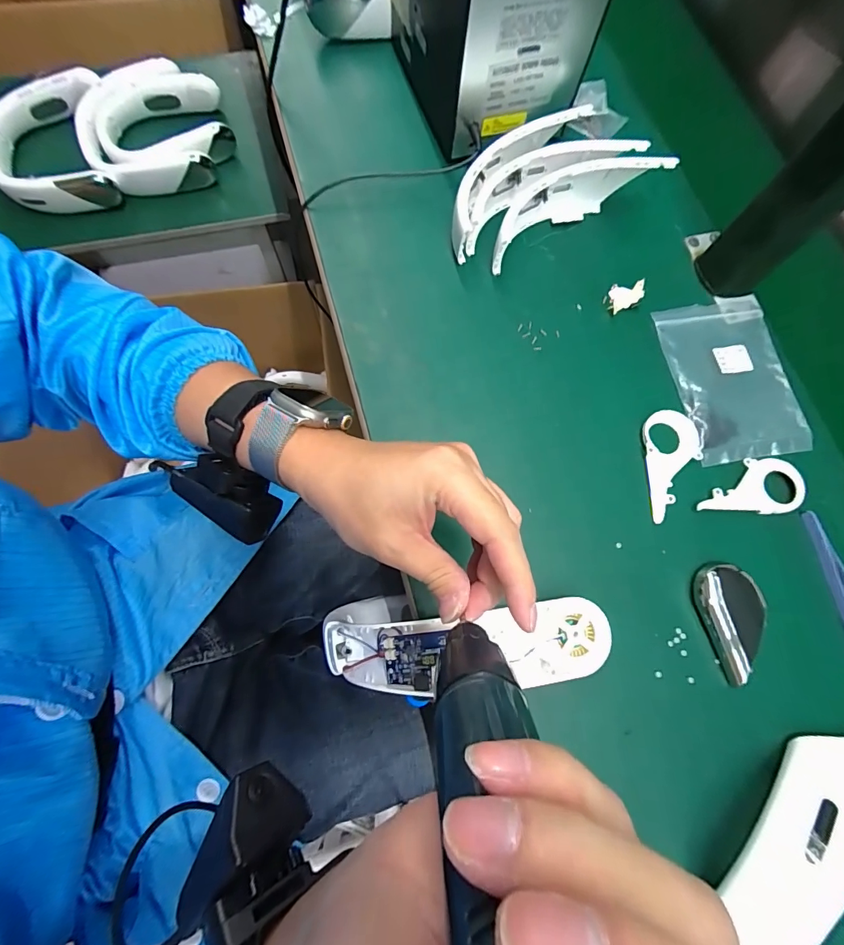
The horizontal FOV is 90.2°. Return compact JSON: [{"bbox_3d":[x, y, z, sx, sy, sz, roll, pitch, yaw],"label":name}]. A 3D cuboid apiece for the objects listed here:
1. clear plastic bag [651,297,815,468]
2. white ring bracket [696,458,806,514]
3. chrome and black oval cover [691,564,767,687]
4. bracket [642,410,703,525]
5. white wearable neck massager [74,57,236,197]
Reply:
[{"bbox_3d":[0.274,-0.086,0.370,0.102,0.004,0.152,-8,75,-5],"label":"clear plastic bag"},{"bbox_3d":[0.269,0.010,0.342,0.091,0.005,0.045,2,75,-2],"label":"white ring bracket"},{"bbox_3d":[0.234,0.111,0.314,0.040,0.013,0.080,-8,75,-5],"label":"chrome and black oval cover"},{"bbox_3d":[0.208,-0.006,0.345,0.047,0.004,0.093,2,75,-2],"label":"bracket"},{"bbox_3d":[-0.455,-0.583,0.715,0.241,0.053,0.218,-19,77,-8],"label":"white wearable neck massager"}]

